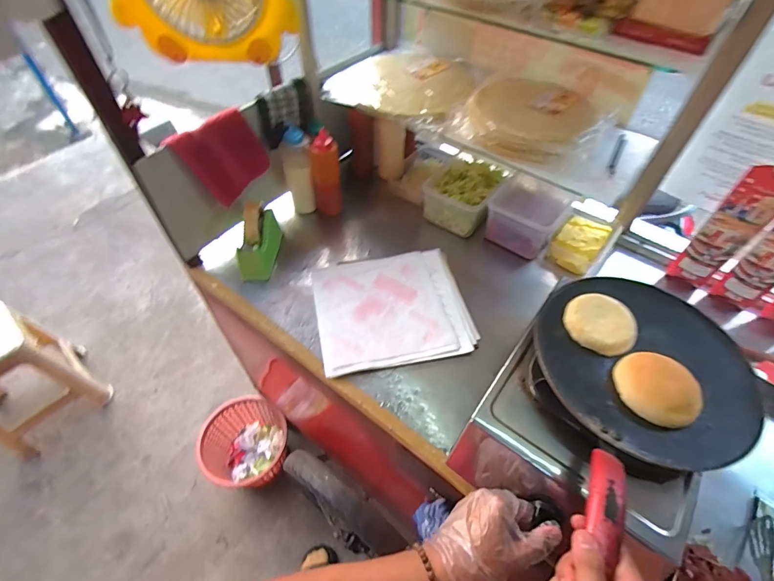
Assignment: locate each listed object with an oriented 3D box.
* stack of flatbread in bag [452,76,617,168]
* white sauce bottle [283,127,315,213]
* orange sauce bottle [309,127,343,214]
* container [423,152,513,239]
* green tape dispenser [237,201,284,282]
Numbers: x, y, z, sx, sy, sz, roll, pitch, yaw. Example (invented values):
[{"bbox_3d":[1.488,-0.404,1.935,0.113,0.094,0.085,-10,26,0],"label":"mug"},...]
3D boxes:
[{"bbox_3d":[0.281,-0.327,0.734,0.237,0.057,0.234,35,59,23],"label":"stack of flatbread in bag"},{"bbox_3d":[-0.194,-0.263,0.886,0.054,0.202,0.049,-26,57,-20],"label":"white sauce bottle"},{"bbox_3d":[-0.136,-0.258,0.882,0.057,0.186,0.047,-2,52,-3],"label":"orange sauce bottle"},{"bbox_3d":[0.198,-0.247,0.941,0.155,0.101,0.211,28,56,19],"label":"container"},{"bbox_3d":[-0.270,-0.101,0.821,0.051,0.130,0.144,6,52,4],"label":"green tape dispenser"}]

